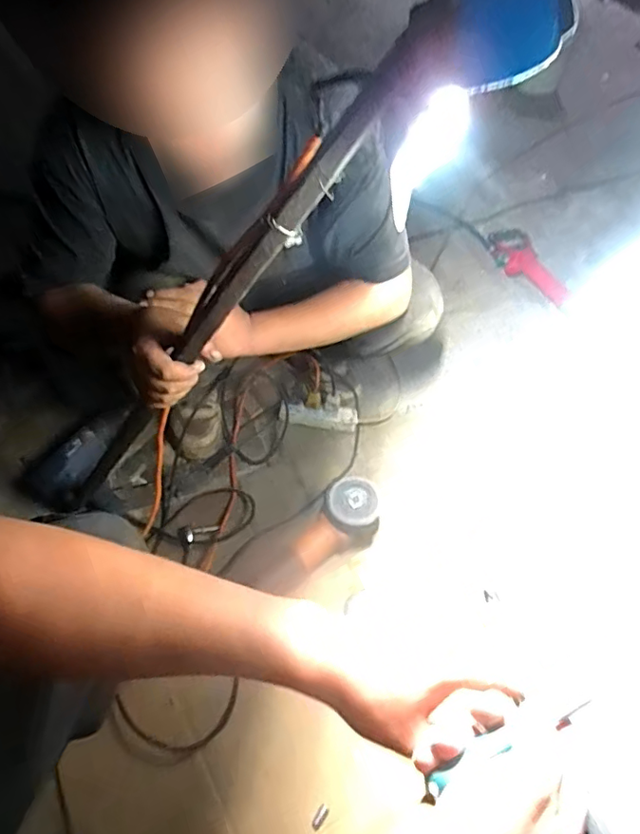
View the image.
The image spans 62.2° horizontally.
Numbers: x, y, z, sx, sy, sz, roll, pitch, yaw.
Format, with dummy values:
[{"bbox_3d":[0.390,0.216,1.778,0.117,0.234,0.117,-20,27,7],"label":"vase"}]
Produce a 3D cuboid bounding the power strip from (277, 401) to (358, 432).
[{"bbox_3d":[-0.005,-0.001,1.169,0.173,0.036,0.061,4,51,-1],"label":"power strip"}]

